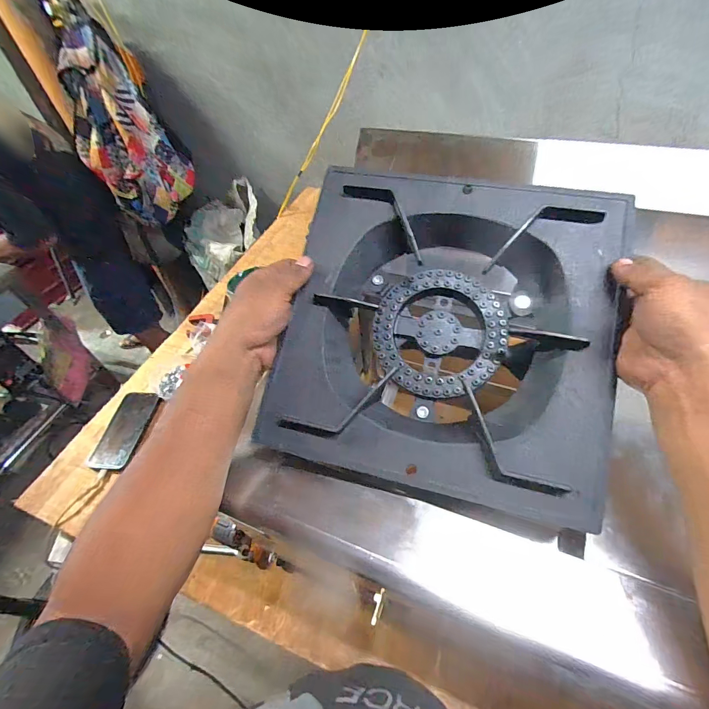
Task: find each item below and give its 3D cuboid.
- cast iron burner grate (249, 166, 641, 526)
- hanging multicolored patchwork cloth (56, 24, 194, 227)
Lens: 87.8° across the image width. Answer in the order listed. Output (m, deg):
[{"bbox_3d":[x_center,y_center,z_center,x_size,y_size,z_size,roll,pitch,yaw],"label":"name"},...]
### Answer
[{"bbox_3d":[0.083,-0.026,0.354,0.291,0.051,0.298,11,80,11],"label":"cast iron burner grate"},{"bbox_3d":[-0.717,-0.690,1.150,0.278,0.538,0.098,-29,29,-18],"label":"hanging multicolored patchwork cloth"}]

